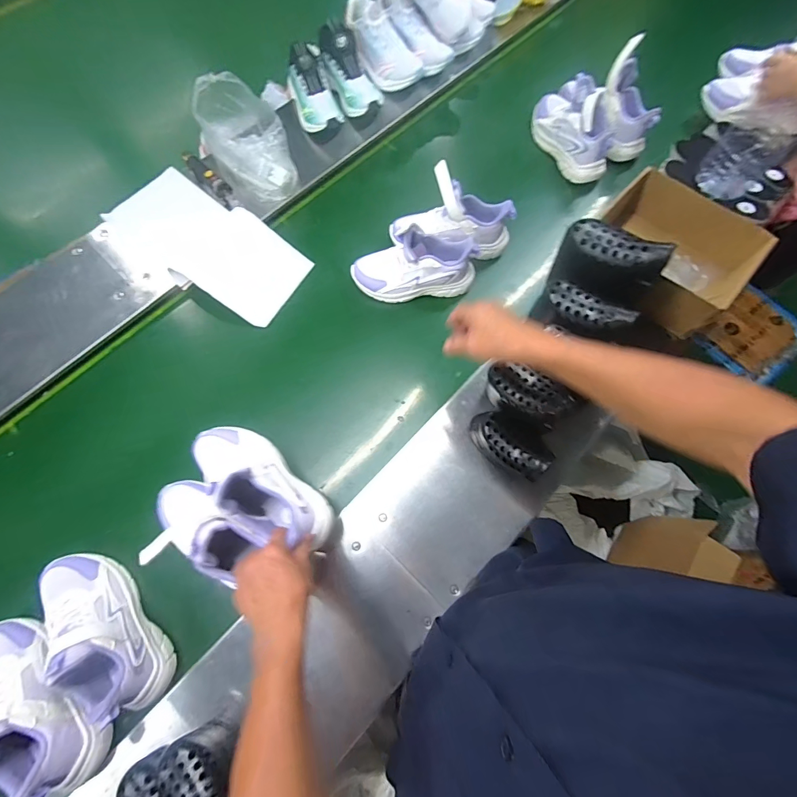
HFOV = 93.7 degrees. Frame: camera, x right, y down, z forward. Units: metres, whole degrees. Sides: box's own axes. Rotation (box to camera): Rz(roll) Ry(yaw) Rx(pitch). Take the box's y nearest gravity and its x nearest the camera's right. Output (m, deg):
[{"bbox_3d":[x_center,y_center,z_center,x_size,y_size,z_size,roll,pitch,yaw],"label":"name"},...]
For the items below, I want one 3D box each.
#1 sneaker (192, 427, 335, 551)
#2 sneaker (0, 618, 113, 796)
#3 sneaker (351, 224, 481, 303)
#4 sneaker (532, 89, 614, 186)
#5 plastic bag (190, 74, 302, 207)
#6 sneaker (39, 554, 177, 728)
[{"bbox_3d":[-0.211,0.121,0.537,0.247,0.126,0.095,38,76,14],"label":"sneaker"},{"bbox_3d":[-0.516,0.423,0.501,0.253,0.112,0.103,31,75,9],"label":"sneaker"},{"bbox_3d":[0.030,-0.265,0.730,0.240,0.119,0.083,-5,72,-2],"label":"sneaker"},{"bbox_3d":[0.404,-0.635,0.860,0.092,0.116,0.251,-24,74,-8],"label":"sneaker"},{"bbox_3d":[-0.323,-0.541,0.804,0.165,0.158,0.188,-17,73,-6],"label":"plastic bag"},{"bbox_3d":[-0.444,0.336,0.538,0.258,0.106,0.094,43,77,12],"label":"sneaker"}]

